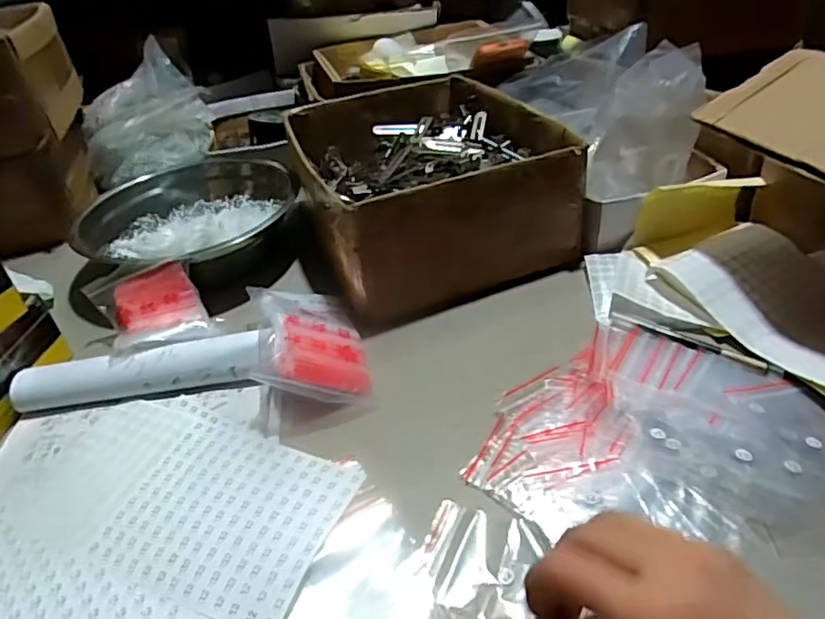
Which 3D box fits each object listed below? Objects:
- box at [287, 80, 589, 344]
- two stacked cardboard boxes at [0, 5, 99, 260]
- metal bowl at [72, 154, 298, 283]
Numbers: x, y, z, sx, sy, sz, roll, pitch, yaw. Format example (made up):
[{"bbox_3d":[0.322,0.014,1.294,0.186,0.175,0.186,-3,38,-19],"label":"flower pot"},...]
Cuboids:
[{"bbox_3d":[0.009,-0.151,0.684,0.260,0.123,0.321,-17,40,-15],"label":"box"},{"bbox_3d":[-0.525,-0.222,0.750,0.184,0.223,0.204,-15,39,-12],"label":"two stacked cardboard boxes"},{"bbox_3d":[-0.259,-0.101,0.685,0.205,0.077,0.205,-3,38,3],"label":"metal bowl"}]

